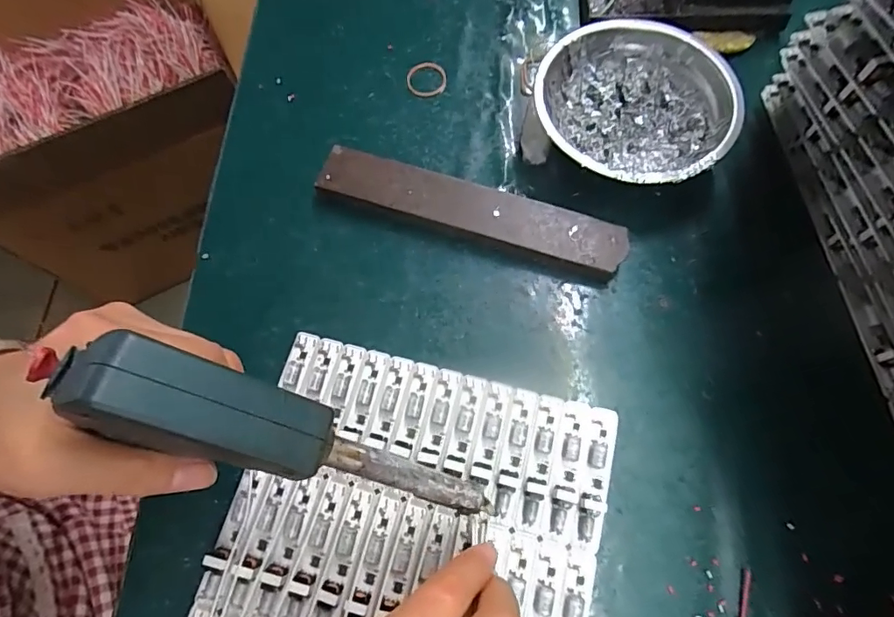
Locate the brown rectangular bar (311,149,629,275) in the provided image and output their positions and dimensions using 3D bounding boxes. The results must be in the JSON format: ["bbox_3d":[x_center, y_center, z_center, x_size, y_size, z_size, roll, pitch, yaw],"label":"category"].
[{"bbox_3d":[0.014,-0.064,0.320,0.200,0.018,0.034,17,71,9],"label":"brown rectangular bar"}]

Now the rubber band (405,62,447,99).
[{"bbox_3d":[-0.016,-0.174,0.370,0.030,0.005,0.034,-5,70,1],"label":"rubber band"}]

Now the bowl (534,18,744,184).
[{"bbox_3d":[0.121,-0.128,0.322,0.122,0.038,0.120,-1,70,2],"label":"bowl"}]

